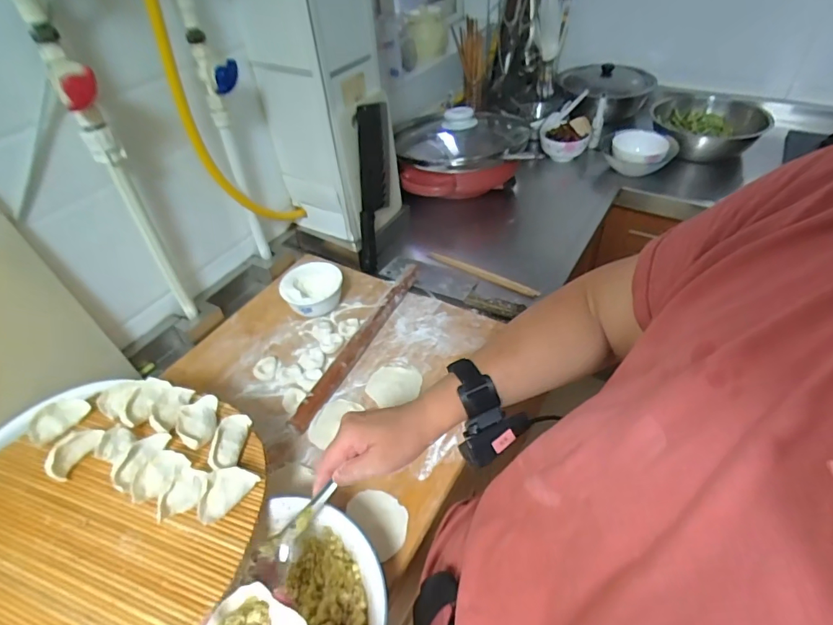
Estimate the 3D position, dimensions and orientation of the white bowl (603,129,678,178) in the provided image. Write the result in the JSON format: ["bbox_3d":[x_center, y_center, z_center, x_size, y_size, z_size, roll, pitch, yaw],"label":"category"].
[{"bbox_3d":[0.556,-0.396,1.145,0.163,0.073,0.167,19,49,22],"label":"white bowl"}]

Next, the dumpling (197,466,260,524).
[{"bbox_3d":[-0.196,0.181,0.465,0.029,0.028,0.061,24,52,26],"label":"dumpling"}]

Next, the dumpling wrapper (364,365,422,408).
[{"bbox_3d":[-0.033,0.106,0.688,0.078,0.005,0.072,-3,45,3],"label":"dumpling wrapper"}]

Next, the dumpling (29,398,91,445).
[{"bbox_3d":[-0.429,0.125,0.548,0.030,0.025,0.063,27,53,28],"label":"dumpling"}]

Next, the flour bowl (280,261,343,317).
[{"bbox_3d":[-0.179,-0.033,0.807,0.104,0.065,0.097,-8,45,-3],"label":"flour bowl"}]

